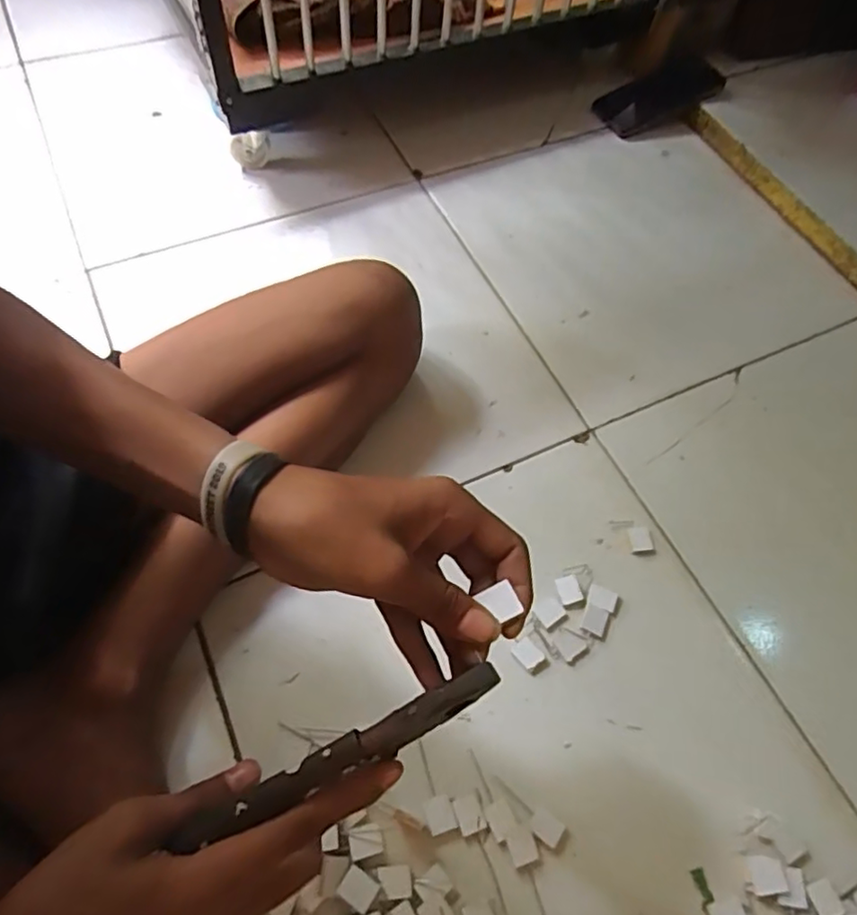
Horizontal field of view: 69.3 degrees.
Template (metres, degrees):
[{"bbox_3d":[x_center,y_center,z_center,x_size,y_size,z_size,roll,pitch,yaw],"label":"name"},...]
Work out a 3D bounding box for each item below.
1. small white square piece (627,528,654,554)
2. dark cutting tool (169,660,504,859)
[{"bbox_3d":[0.188,0.073,0.551,0.022,0.004,0.023,-7,63,-7],"label":"small white square piece"},{"bbox_3d":[-0.039,0.140,0.289,0.158,0.017,0.015,-26,66,-5],"label":"dark cutting tool"}]

